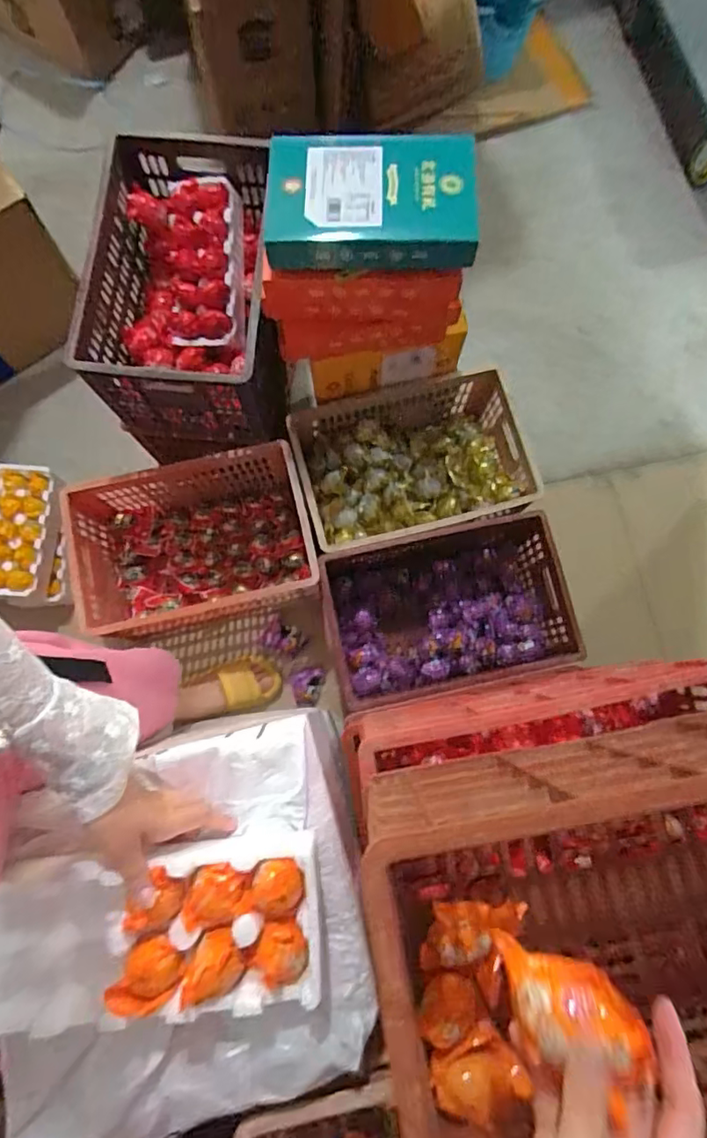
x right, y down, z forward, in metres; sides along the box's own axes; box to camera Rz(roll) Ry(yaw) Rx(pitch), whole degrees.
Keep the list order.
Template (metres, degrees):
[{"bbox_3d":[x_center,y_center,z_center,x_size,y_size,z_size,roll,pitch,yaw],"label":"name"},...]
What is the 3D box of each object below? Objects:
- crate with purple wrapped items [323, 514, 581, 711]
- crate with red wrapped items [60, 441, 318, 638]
[{"bbox_3d":[0.202,0.099,1.234,0.501,0.243,0.329,-11,79,-2],"label":"crate with purple wrapped items"},{"bbox_3d":[-0.337,-0.046,1.233,0.491,0.222,0.309,-12,80,-3],"label":"crate with red wrapped items"}]

